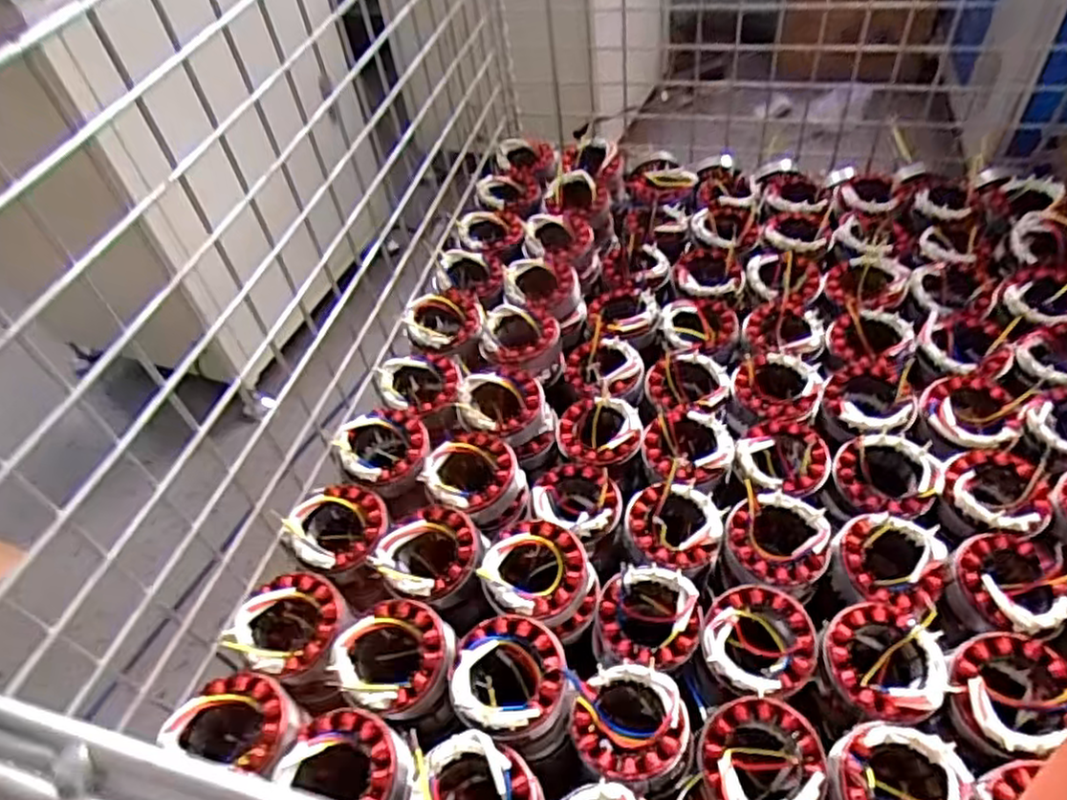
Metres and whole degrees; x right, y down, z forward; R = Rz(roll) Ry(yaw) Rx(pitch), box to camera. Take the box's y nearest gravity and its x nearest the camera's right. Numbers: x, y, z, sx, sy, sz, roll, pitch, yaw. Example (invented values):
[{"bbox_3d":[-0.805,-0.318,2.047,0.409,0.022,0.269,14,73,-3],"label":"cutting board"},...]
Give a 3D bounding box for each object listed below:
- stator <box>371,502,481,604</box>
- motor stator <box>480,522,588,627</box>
[{"bbox_3d":[-0.086,0.144,0.613,0.083,0.064,0.084,-5,48,5],"label":"stator"},{"bbox_3d":[0.000,0.142,0.583,0.086,0.031,0.084,-5,48,5],"label":"motor stator"}]

